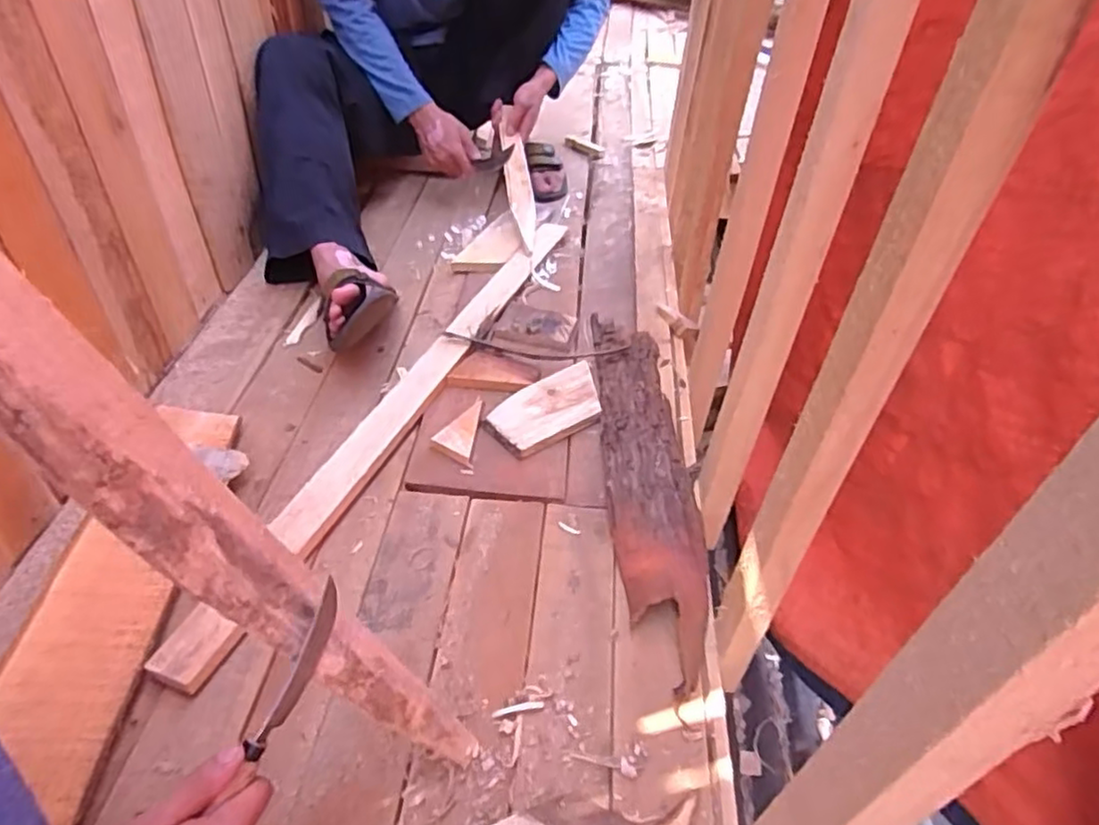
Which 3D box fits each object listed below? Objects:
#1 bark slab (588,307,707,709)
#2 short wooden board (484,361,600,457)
[{"bbox_3d":[0.118,0.052,0.850,0.100,0.042,0.582,1,44,-2],"label":"bark slab"},{"bbox_3d":[0.002,-0.002,0.913,0.174,0.022,0.094,-27,51,-27],"label":"short wooden board"}]

